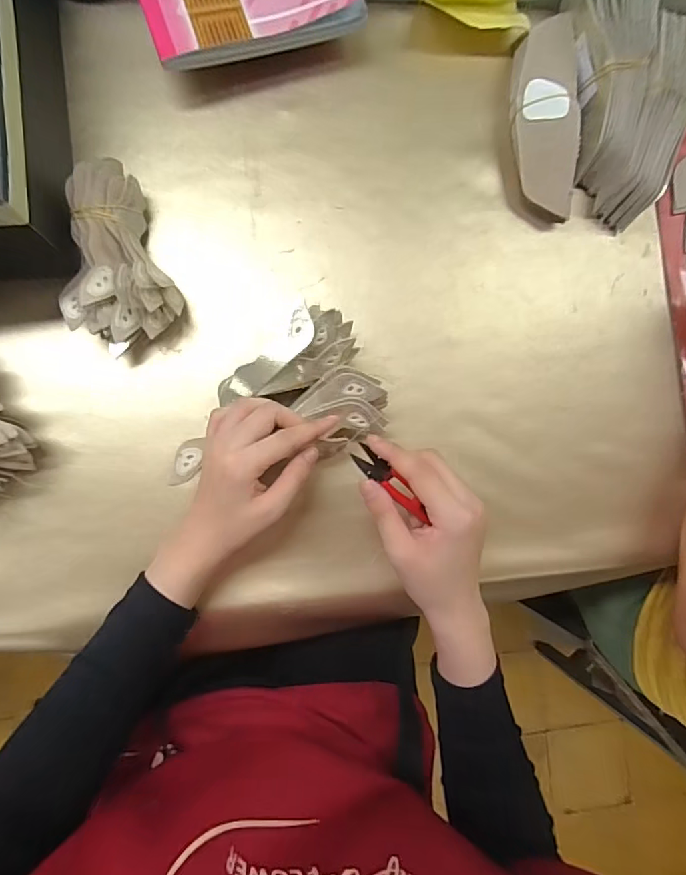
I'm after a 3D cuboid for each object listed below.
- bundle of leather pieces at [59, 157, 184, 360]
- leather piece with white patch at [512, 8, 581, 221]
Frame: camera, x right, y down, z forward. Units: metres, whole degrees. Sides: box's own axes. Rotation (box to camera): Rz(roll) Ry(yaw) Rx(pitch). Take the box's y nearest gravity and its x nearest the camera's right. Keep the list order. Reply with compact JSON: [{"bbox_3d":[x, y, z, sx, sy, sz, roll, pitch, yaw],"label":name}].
[{"bbox_3d":[-0.184,-0.137,0.383,0.085,0.053,0.133,-21,90,-6],"label":"bundle of leather pieces"},{"bbox_3d":[0.177,-0.284,0.431,0.057,0.035,0.166,-4,89,-6],"label":"leather piece with white patch"}]

